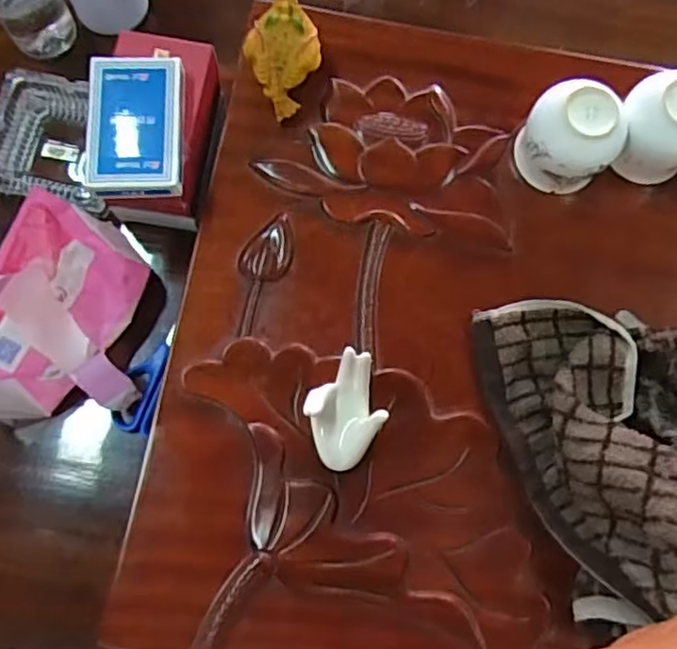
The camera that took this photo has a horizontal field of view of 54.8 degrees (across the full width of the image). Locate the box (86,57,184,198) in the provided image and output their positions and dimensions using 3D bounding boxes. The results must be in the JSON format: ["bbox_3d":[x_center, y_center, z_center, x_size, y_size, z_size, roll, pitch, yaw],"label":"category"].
[{"bbox_3d":[-0.145,-0.141,0.464,0.065,0.014,0.102,-2,77,-2],"label":"box"}]

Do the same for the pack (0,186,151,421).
[{"bbox_3d":[-0.209,0.005,0.495,0.116,0.093,0.173,21,78,3],"label":"pack"}]

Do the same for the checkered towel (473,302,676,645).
[{"bbox_3d":[0.236,0.071,0.437,0.235,0.063,0.211,-10,78,-4],"label":"checkered towel"}]

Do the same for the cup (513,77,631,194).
[{"bbox_3d":[0.168,-0.135,0.477,0.057,0.070,0.065,-36,81,-9],"label":"cup"}]

